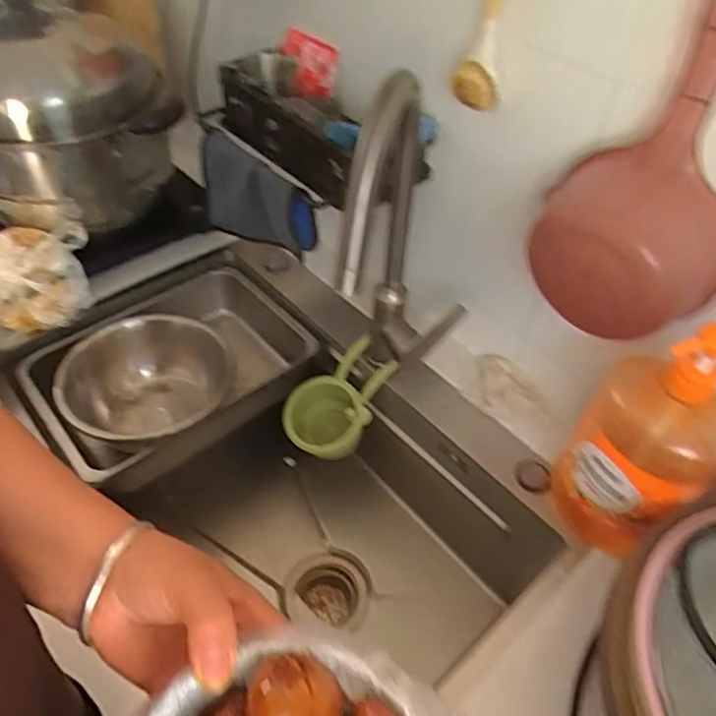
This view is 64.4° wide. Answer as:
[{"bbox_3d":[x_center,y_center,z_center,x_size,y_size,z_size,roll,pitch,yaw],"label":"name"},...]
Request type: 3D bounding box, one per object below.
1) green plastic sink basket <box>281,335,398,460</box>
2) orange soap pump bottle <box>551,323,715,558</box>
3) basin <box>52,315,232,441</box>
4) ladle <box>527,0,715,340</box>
[{"bbox_3d":[-0.029,0.069,0.766,0.143,0.137,0.108,-12,50,-13],"label":"green plastic sink basket"},{"bbox_3d":[0.262,0.079,0.522,0.117,0.260,0.082,33,55,24],"label":"orange soap pump bottle"},{"bbox_3d":[-0.265,0.051,0.760,0.211,0.126,0.194,1,48,-1],"label":"basin"},{"bbox_3d":[0.228,-0.128,0.451,0.158,0.254,0.076,33,55,24],"label":"ladle"}]

